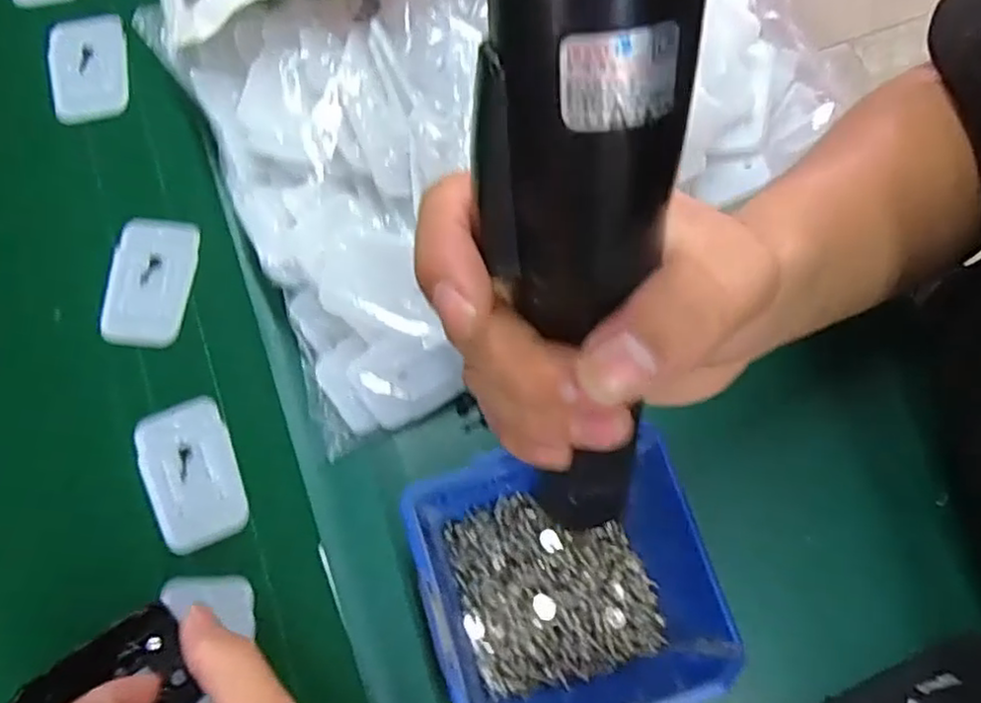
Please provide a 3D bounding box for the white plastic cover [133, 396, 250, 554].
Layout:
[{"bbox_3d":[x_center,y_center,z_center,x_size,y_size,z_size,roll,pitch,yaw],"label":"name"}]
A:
[{"bbox_3d":[-0.152,0.062,0.349,0.043,0.004,0.072,-22,73,-9],"label":"white plastic cover"}]

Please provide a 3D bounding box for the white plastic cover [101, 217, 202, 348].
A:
[{"bbox_3d":[-0.189,-0.039,0.380,0.045,0.005,0.072,8,71,1],"label":"white plastic cover"}]

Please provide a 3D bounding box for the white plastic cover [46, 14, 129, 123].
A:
[{"bbox_3d":[-0.245,-0.172,0.416,0.046,0.006,0.070,-9,71,-5],"label":"white plastic cover"}]

